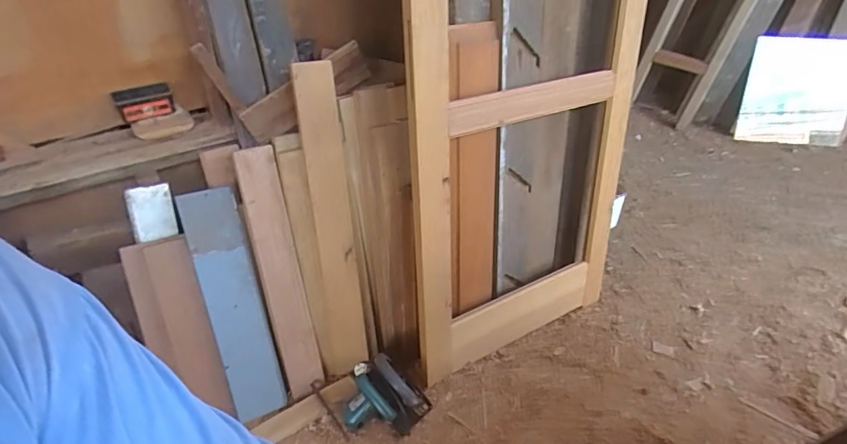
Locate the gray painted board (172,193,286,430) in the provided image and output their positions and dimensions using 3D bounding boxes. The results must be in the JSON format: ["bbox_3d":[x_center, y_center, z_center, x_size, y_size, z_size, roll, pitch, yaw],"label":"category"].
[{"bbox_3d":[-0.539,0.252,1.367,0.141,0.694,0.024,-14,17,-19],"label":"gray painted board"}]

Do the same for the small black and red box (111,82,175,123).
[{"bbox_3d":[-0.692,-0.296,1.186,0.128,0.077,0.021,-13,41,-18],"label":"small black and red box"}]

